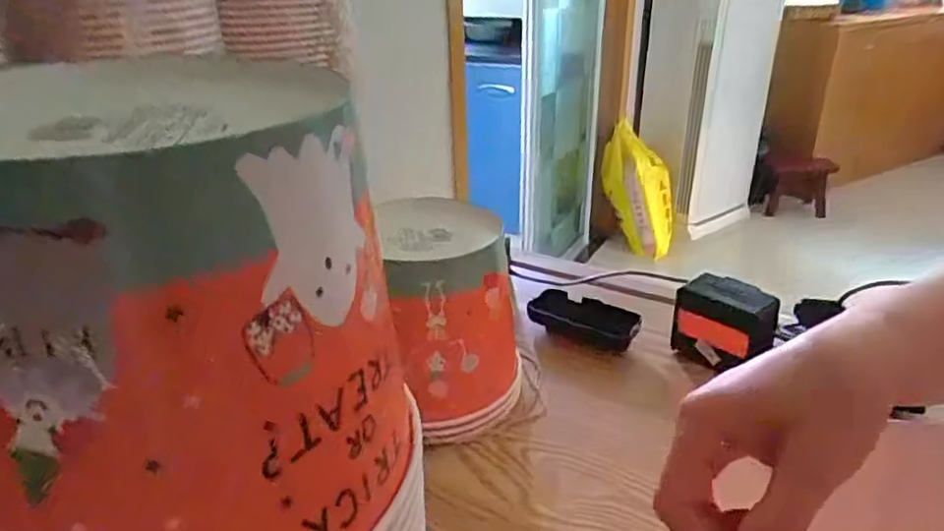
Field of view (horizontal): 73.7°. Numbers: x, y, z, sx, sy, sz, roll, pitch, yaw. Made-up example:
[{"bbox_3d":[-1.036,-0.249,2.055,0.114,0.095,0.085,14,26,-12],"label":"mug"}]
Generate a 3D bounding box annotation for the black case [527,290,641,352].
[{"bbox_3d":[0.110,0.052,0.620,0.102,0.024,0.060,11,28,21],"label":"black case"}]

